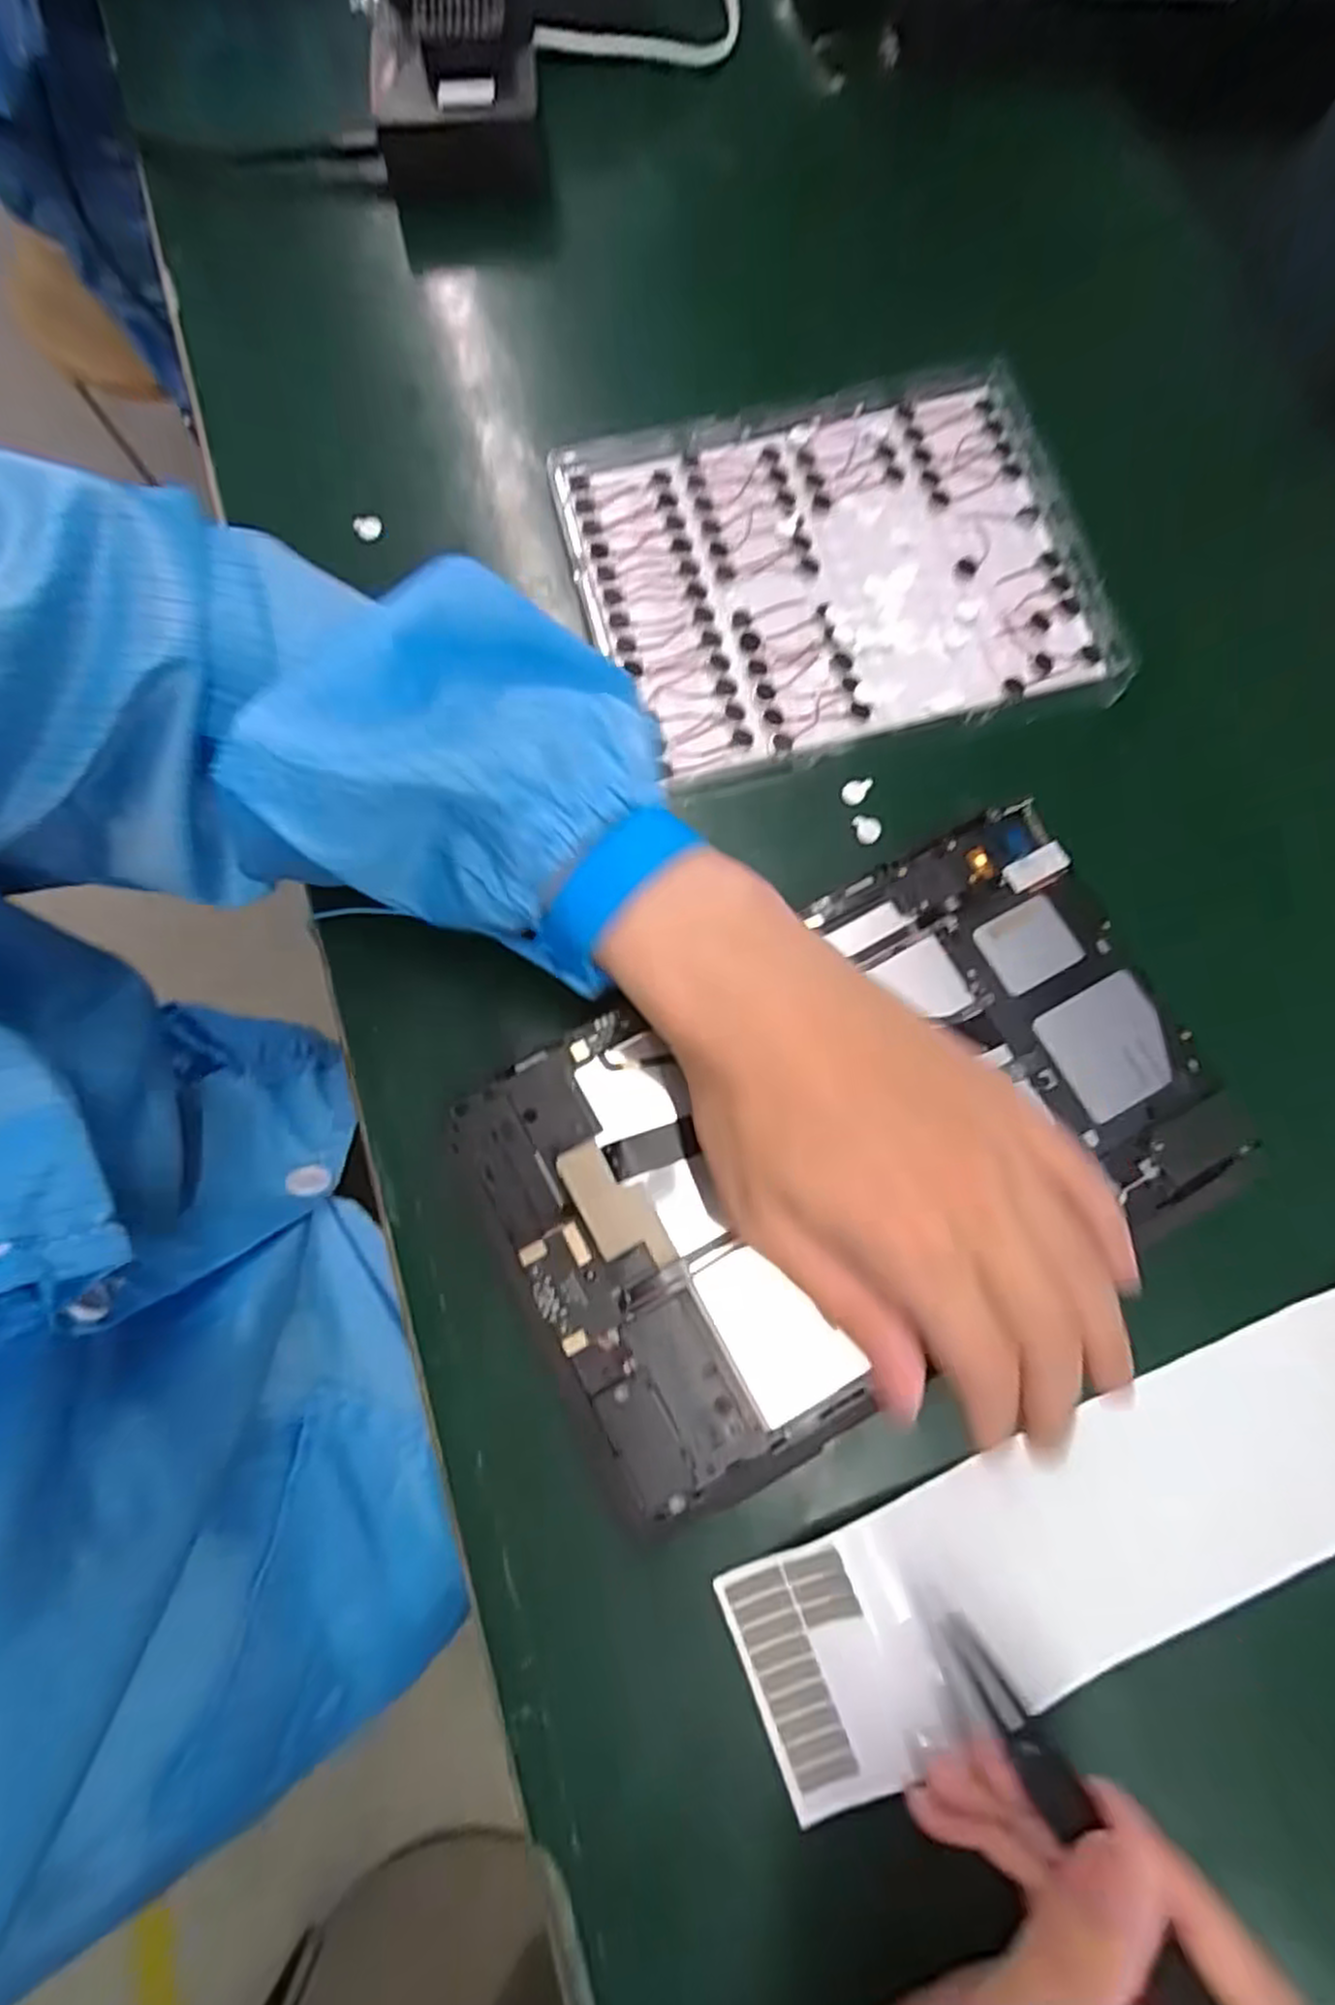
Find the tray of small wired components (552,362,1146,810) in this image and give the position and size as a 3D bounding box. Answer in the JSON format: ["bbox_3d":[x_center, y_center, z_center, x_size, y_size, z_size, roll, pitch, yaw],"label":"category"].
[{"bbox_3d":[0.071,-0.185,0.329,0.207,0.008,0.166,-14,79,-3],"label":"tray of small wired components"}]

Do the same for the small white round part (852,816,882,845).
[{"bbox_3d":[0.080,-0.070,0.310,0.013,0.006,0.008,31,80,6],"label":"small white round part"}]

